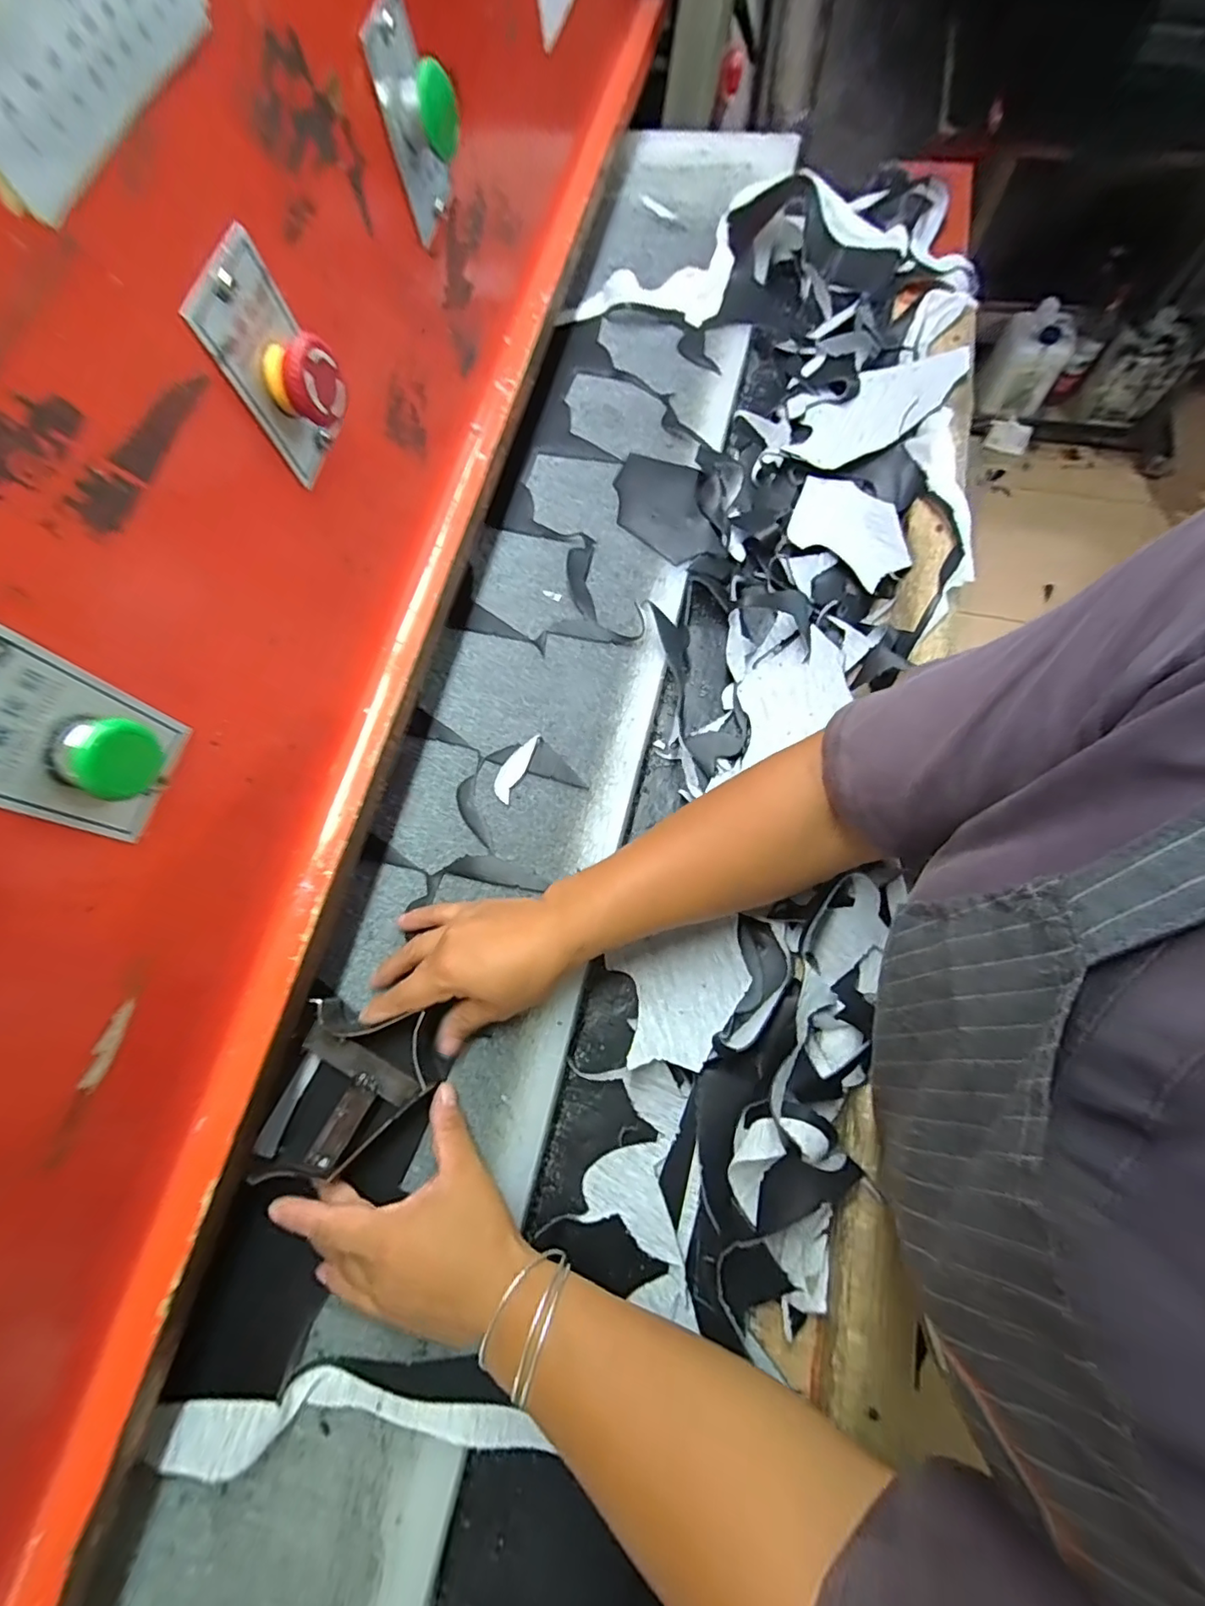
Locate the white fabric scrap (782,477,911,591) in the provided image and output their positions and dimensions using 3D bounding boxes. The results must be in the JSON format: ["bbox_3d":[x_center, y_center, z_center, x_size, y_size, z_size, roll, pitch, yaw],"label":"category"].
[{"bbox_3d":[0.232,-0.260,0.530,0.096,0.020,0.126,-42,74,-9],"label":"white fabric scrap"}]

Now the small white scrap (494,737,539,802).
[{"bbox_3d":[-0.072,-0.031,0.469,0.017,0.007,0.061,24,76,11],"label":"small white scrap"}]

